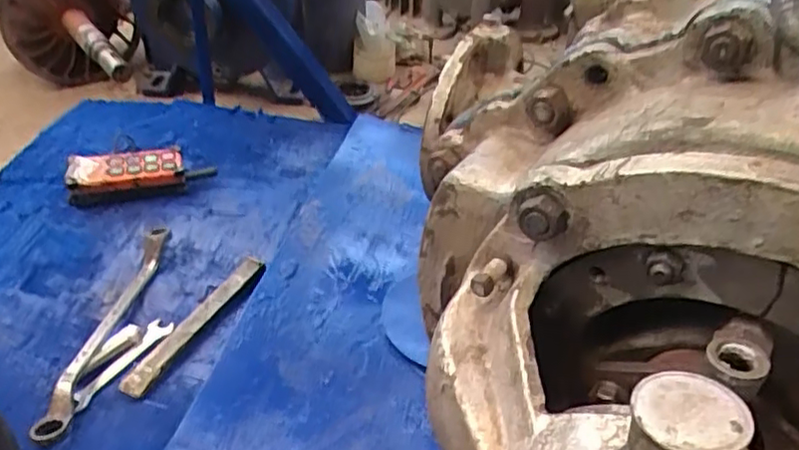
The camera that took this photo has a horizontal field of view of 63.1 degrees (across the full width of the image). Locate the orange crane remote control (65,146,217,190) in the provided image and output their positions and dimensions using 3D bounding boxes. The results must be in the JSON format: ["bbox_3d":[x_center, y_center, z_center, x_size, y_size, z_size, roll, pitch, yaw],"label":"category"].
[{"bbox_3d":[-0.372,-0.071,0.943,0.196,0.061,0.047,-9,38,-14],"label":"orange crane remote control"}]

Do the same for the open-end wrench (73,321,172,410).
[{"bbox_3d":[-0.310,0.153,0.728,0.026,0.010,0.132,18,39,21],"label":"open-end wrench"}]

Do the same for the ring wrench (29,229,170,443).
[{"bbox_3d":[-0.336,0.112,0.752,0.028,0.035,0.304,4,36,3],"label":"ring wrench"}]

